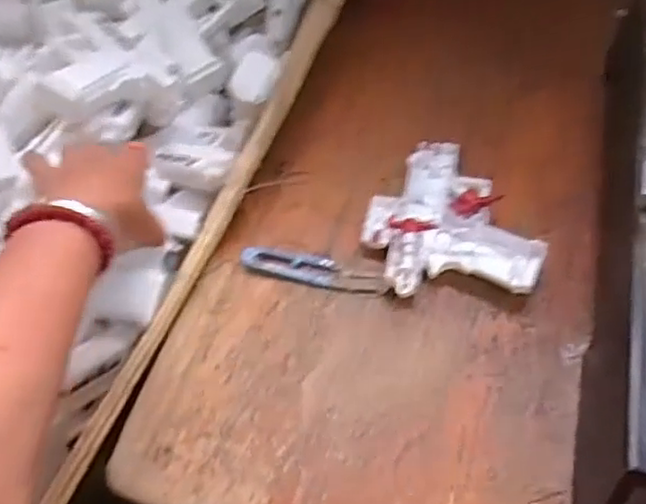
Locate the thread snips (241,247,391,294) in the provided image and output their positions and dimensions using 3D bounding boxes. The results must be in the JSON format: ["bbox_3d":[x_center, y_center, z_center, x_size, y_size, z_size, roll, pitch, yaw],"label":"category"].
[{"bbox_3d":[-0.006,0.012,0.492,0.110,0.006,0.025,8,55,7],"label":"thread snips"}]

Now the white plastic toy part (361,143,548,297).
[{"bbox_3d":[0.094,-0.031,0.511,0.122,0.028,0.145,-3,54,-1],"label":"white plastic toy part"}]

